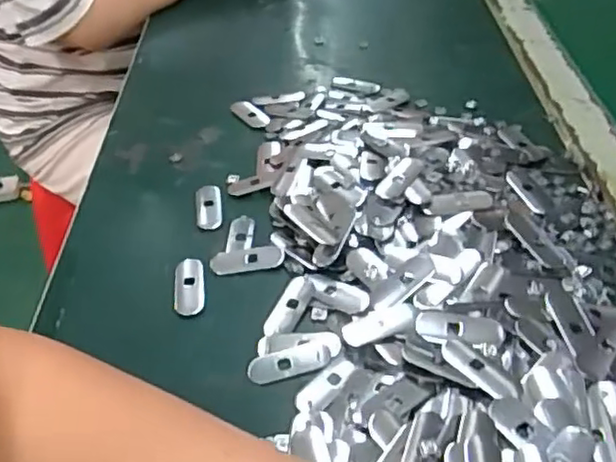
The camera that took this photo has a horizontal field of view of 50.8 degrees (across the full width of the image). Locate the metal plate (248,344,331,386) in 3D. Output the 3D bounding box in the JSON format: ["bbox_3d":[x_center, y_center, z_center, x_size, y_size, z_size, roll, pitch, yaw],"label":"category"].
[{"bbox_3d":[-0.011,0.081,0.392,0.050,0.004,0.018,-12,43,-9],"label":"metal plate"}]

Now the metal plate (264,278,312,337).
[{"bbox_3d":[-0.012,0.050,0.428,0.017,0.004,0.050,17,46,22],"label":"metal plate"}]

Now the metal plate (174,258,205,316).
[{"bbox_3d":[-0.083,0.039,0.453,0.021,0.007,0.053,-7,42,-3],"label":"metal plate"}]

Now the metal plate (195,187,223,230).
[{"bbox_3d":[-0.079,-0.019,0.515,0.020,0.007,0.050,-9,42,-5],"label":"metal plate"}]

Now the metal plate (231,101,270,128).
[{"bbox_3d":[-0.054,-0.111,0.612,0.020,0.004,0.049,-26,47,-23],"label":"metal plate"}]

